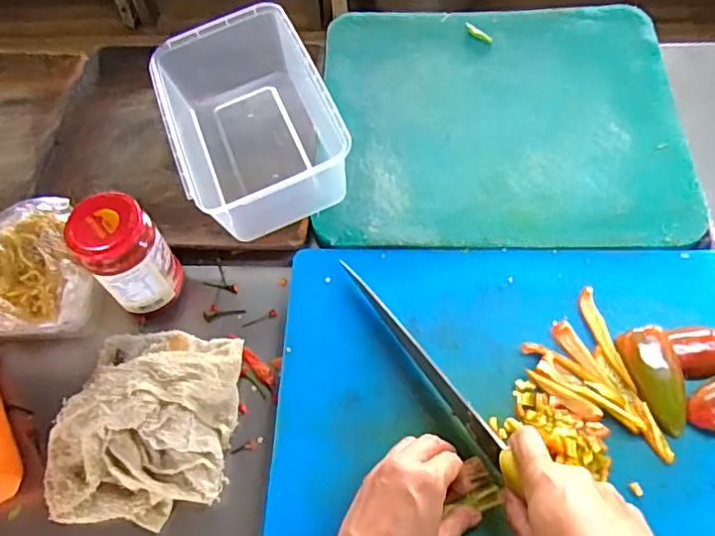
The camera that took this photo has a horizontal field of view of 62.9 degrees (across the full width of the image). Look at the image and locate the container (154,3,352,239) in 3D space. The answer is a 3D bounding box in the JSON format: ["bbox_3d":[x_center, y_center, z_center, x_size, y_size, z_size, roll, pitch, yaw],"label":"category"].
[{"bbox_3d":[-0.119,-0.161,0.621,0.159,0.081,0.257,-20,61,-9],"label":"container"}]

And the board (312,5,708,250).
[{"bbox_3d":[0.157,-0.170,0.651,0.379,0.020,0.333,0,60,3],"label":"board"}]

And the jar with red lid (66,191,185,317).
[{"bbox_3d":[-0.211,-0.008,0.543,0.066,0.116,0.071,-1,60,2],"label":"jar with red lid"}]

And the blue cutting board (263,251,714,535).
[{"bbox_3d":[0.153,0.116,0.501,0.441,0.020,0.297,1,60,3],"label":"blue cutting board"}]

